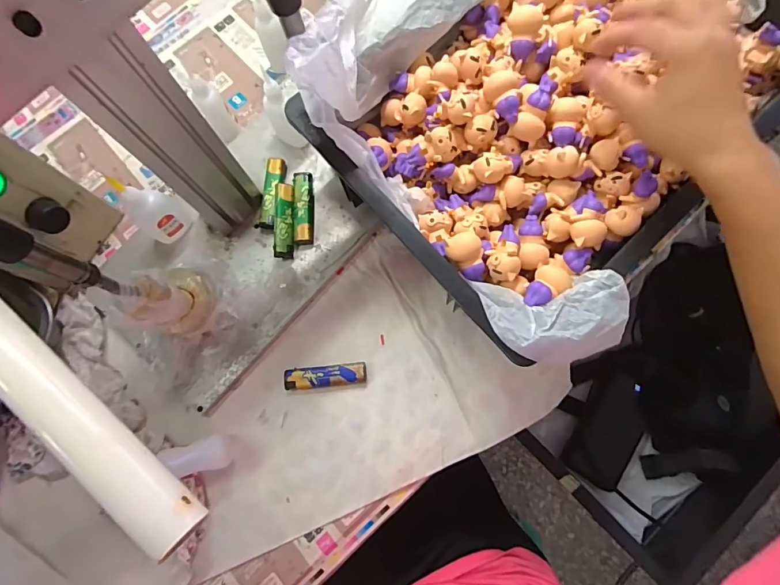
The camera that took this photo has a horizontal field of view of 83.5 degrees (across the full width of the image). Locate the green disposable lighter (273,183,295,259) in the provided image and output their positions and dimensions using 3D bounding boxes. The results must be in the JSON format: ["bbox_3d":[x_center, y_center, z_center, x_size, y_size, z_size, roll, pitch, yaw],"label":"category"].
[{"bbox_3d":[-0.112,-0.078,0.466,0.021,0.013,0.081,-1,75,1],"label":"green disposable lighter"}]

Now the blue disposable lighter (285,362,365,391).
[{"bbox_3d":[-0.064,0.083,0.433,0.081,0.010,0.021,-5,75,0],"label":"blue disposable lighter"}]

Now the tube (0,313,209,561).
[{"bbox_3d":[-0.139,0.017,0.152,0.193,0.014,0.017,41,80,11],"label":"tube"}]

